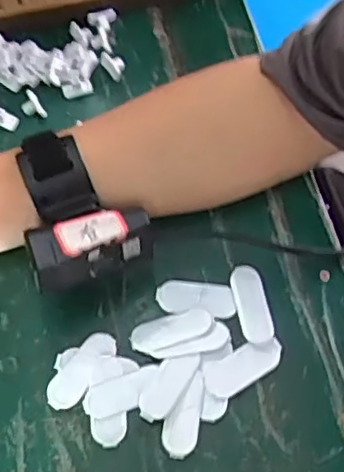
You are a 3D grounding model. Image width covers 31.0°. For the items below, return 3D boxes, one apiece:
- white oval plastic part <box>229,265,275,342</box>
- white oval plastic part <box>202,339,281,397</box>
[{"bbox_3d":[0.048,0.041,0.378,0.018,0.007,0.049,-11,68,-4],"label":"white oval plastic part"},{"bbox_3d":[0.042,0.076,0.364,0.049,0.004,0.023,-22,69,-8],"label":"white oval plastic part"}]

